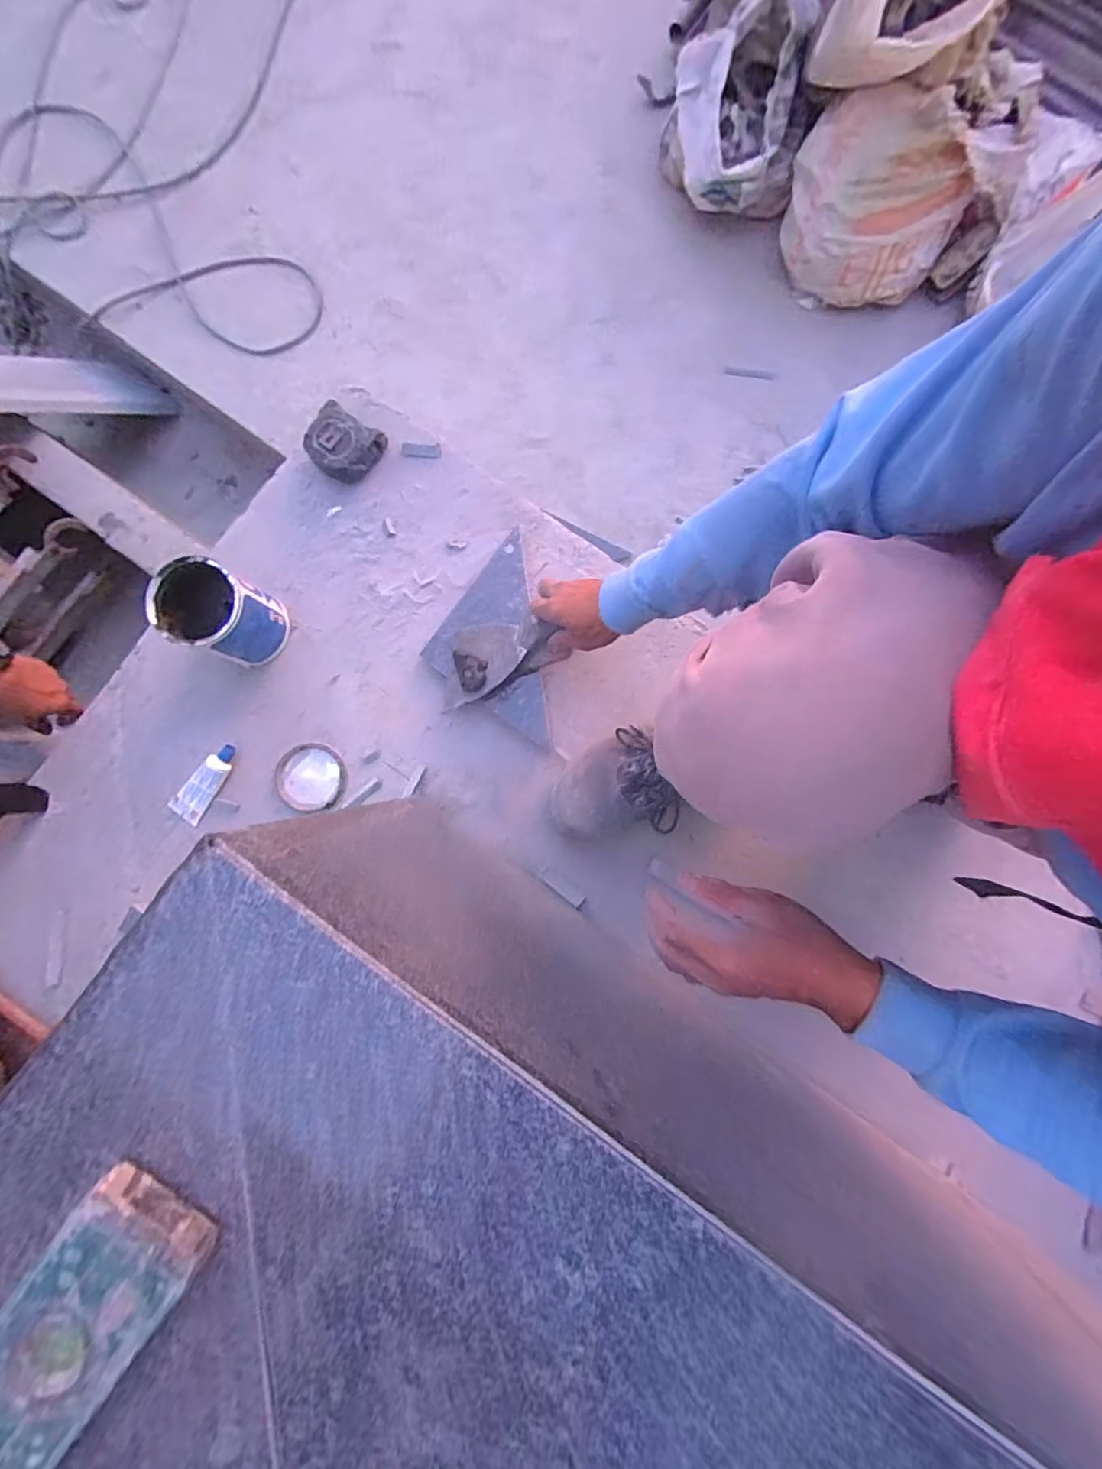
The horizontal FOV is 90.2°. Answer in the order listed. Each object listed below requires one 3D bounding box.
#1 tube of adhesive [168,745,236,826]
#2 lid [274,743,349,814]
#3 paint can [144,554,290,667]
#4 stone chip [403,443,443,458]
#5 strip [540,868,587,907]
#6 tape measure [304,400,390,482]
[{"bbox_3d":[-0.439,0.062,0.698,0.047,0.019,0.110,40,96,7],"label":"tube of adhesive"},{"bbox_3d":[-0.310,0.055,0.707,0.093,0.011,0.083,10,86,1],"label":"lid"},{"bbox_3d":[-0.393,-0.142,0.665,0.107,0.123,0.104,0,86,0],"label":"paint can"},{"bbox_3d":[-0.171,-0.375,0.724,0.051,0.005,0.019,-1,86,0],"label":"stone chip"},{"bbox_3d":[0.014,0.185,0.664,0.059,0.004,0.017,36,56,10],"label":"strip"},{"bbox_3d":[-0.271,-0.376,0.713,0.092,0.036,0.083,31,87,4],"label":"tape measure"}]

